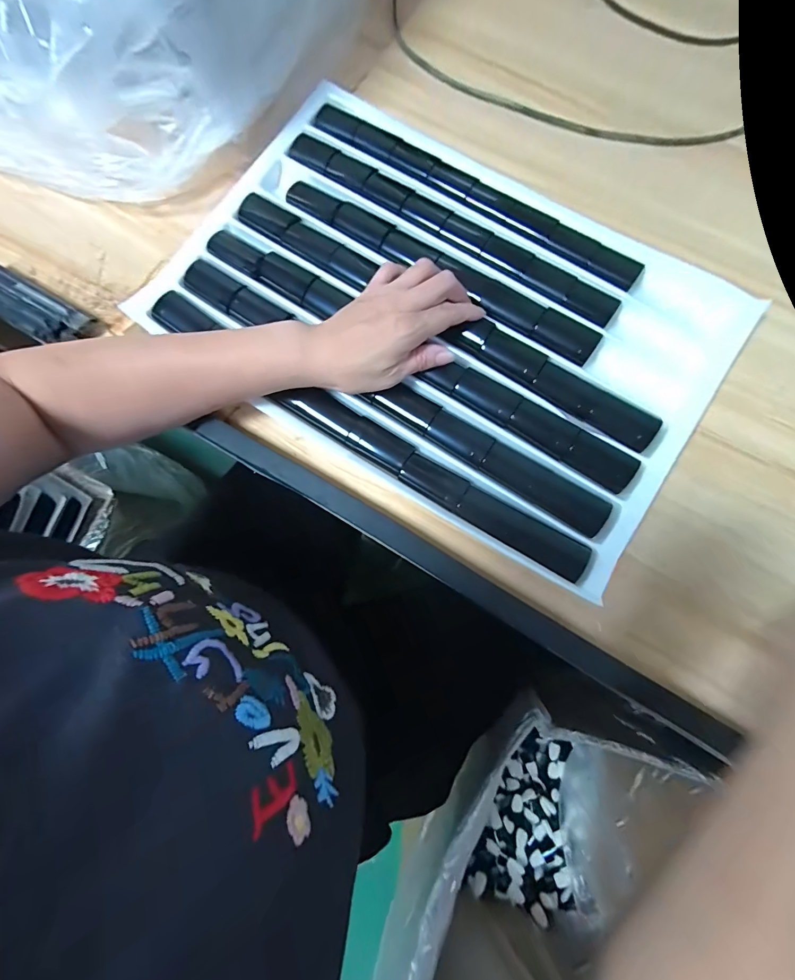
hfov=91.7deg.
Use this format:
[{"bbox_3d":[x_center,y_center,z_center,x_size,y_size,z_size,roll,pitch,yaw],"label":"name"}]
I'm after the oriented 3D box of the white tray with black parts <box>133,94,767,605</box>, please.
[{"bbox_3d":[0.046,-0.174,0.371,0.492,0.022,0.328,32,81,7],"label":"white tray with black parts"}]

